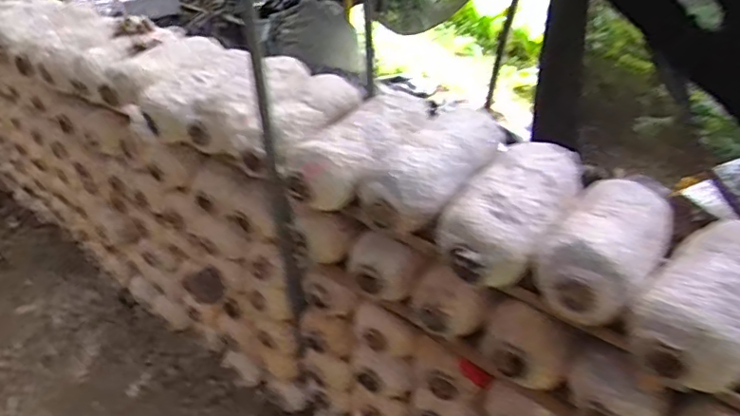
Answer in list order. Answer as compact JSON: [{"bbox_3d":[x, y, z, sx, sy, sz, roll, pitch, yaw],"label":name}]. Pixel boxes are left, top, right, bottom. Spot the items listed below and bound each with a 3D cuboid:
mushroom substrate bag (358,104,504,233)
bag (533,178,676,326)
[{"bbox_3d":[0.131,-0.079,1.017,0.141,0.109,0.296,30,46,33],"label":"mushroom substrate bag"},{"bbox_3d":[0.377,0.044,0.856,0.147,0.104,0.288,25,43,28],"label":"bag"}]

